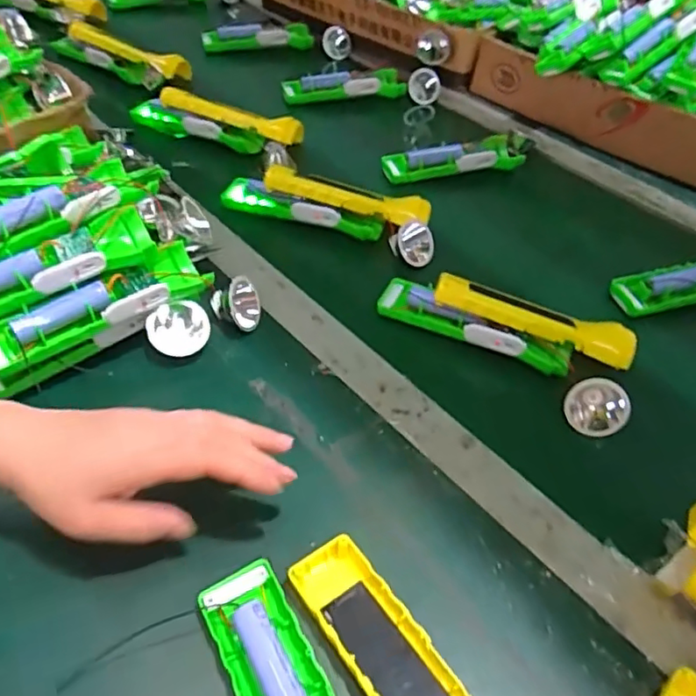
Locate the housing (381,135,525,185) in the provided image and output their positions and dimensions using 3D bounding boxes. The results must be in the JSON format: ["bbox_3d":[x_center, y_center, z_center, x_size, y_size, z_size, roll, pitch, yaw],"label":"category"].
[{"bbox_3d":[0.120,-0.218,0.674,0.162,0.026,0.043,-10,50,-15],"label":"housing"}]

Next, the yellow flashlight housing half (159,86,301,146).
[{"bbox_3d":[-0.136,-0.268,0.674,0.166,0.040,0.026,11,48,4],"label":"yellow flashlight housing half"}]

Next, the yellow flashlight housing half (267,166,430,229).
[{"bbox_3d":[-0.001,-0.147,0.578,0.162,0.036,0.038,13,48,5],"label":"yellow flashlight housing half"}]

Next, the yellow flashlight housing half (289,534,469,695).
[{"bbox_3d":[0.030,0.177,0.308,0.048,0.027,0.163,-28,56,-28],"label":"yellow flashlight housing half"}]

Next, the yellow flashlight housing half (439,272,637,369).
[{"bbox_3d":[0.153,-0.025,0.481,0.160,0.031,0.038,16,50,12],"label":"yellow flashlight housing half"}]

